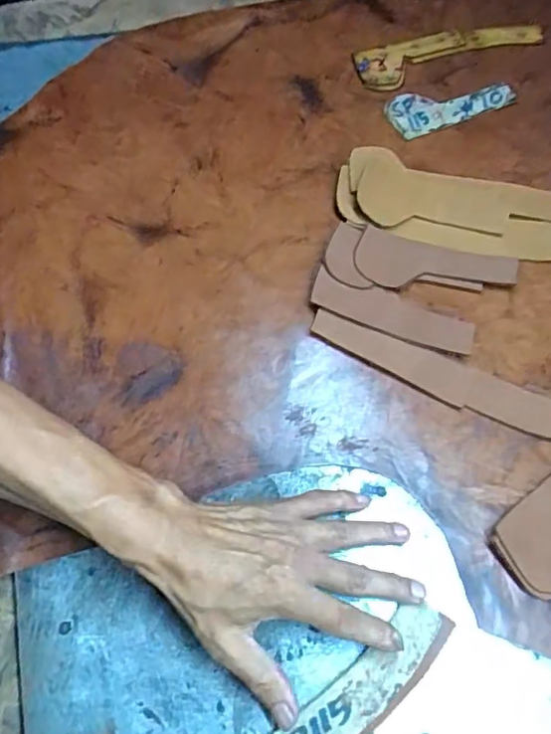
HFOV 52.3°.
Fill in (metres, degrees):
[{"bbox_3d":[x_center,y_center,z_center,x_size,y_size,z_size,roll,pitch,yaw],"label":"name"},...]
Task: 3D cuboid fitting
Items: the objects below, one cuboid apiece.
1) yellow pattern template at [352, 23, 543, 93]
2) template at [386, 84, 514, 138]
[{"bbox_3d":[0.184,-0.322,0.581,0.202,0.011,0.052,-14,80,-7],"label":"yellow pattern template"},{"bbox_3d":[0.169,-0.260,0.552,0.128,0.006,0.048,-23,69,-7],"label":"template"}]

